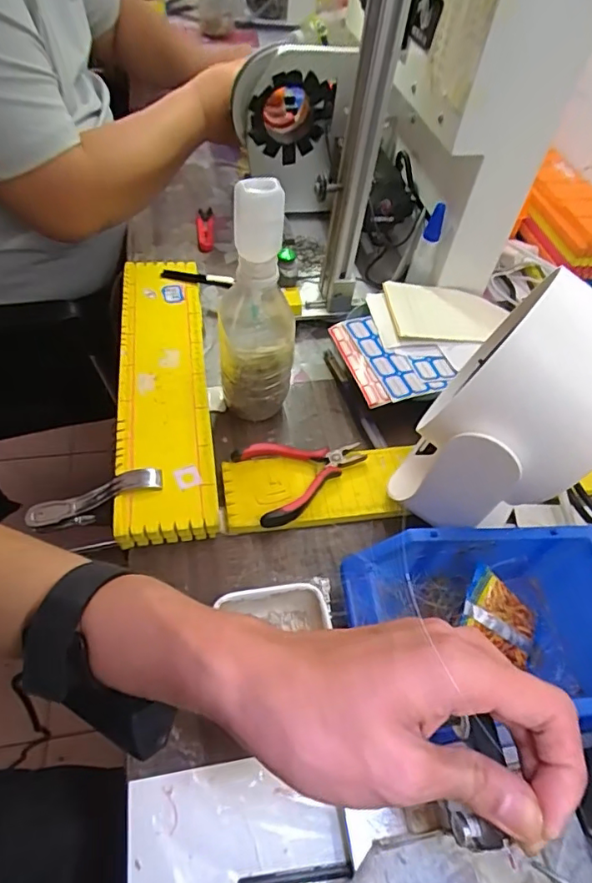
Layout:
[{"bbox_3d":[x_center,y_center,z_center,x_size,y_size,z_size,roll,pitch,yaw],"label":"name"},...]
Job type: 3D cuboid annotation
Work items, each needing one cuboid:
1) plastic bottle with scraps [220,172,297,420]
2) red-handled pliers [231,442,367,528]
[{"bbox_3d":[-0.035,-0.103,0.448,0.064,0.237,0.057,-2,53,-8],"label":"plastic bottle with scraps"},{"bbox_3d":[0.010,0.026,0.463,0.110,0.025,0.076,-20,59,-14],"label":"red-handled pliers"}]

